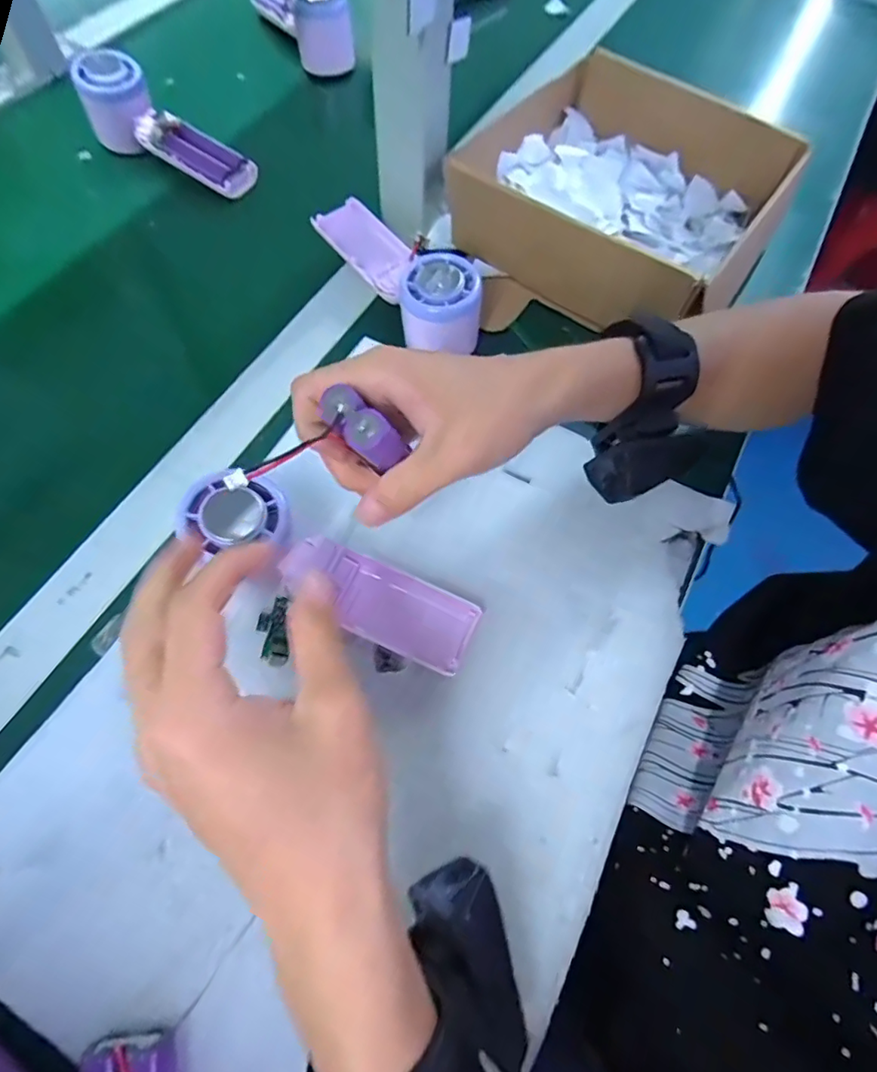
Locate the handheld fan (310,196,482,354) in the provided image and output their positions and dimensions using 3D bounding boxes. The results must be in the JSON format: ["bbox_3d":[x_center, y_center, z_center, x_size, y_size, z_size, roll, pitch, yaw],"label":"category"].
[{"bbox_3d":[-0.030,-0.201,0.399,0.062,0.044,0.168,-29,71,-14],"label":"handheld fan"}]

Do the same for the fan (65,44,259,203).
[{"bbox_3d":[-0.241,-0.356,0.471,0.159,0.054,0.051,31,69,10],"label":"fan"}]

